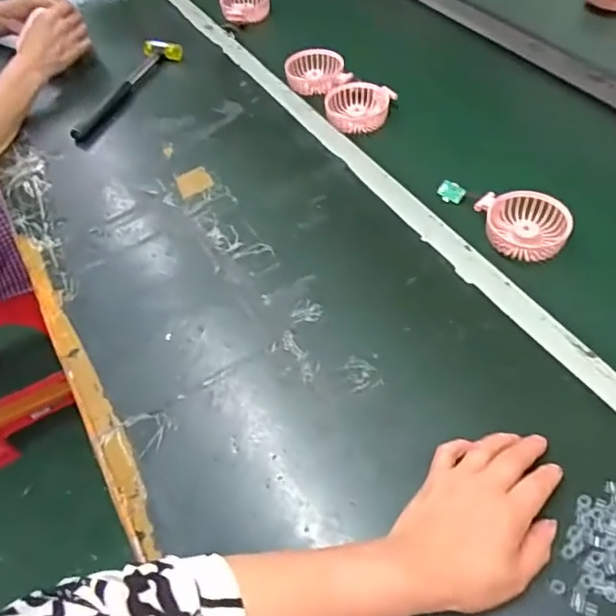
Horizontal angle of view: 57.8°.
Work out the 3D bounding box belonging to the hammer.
[{"bbox_3d":[-0.282,-0.340,0.864,0.062,0.025,0.237,16,58,19],"label":"hammer"}]

